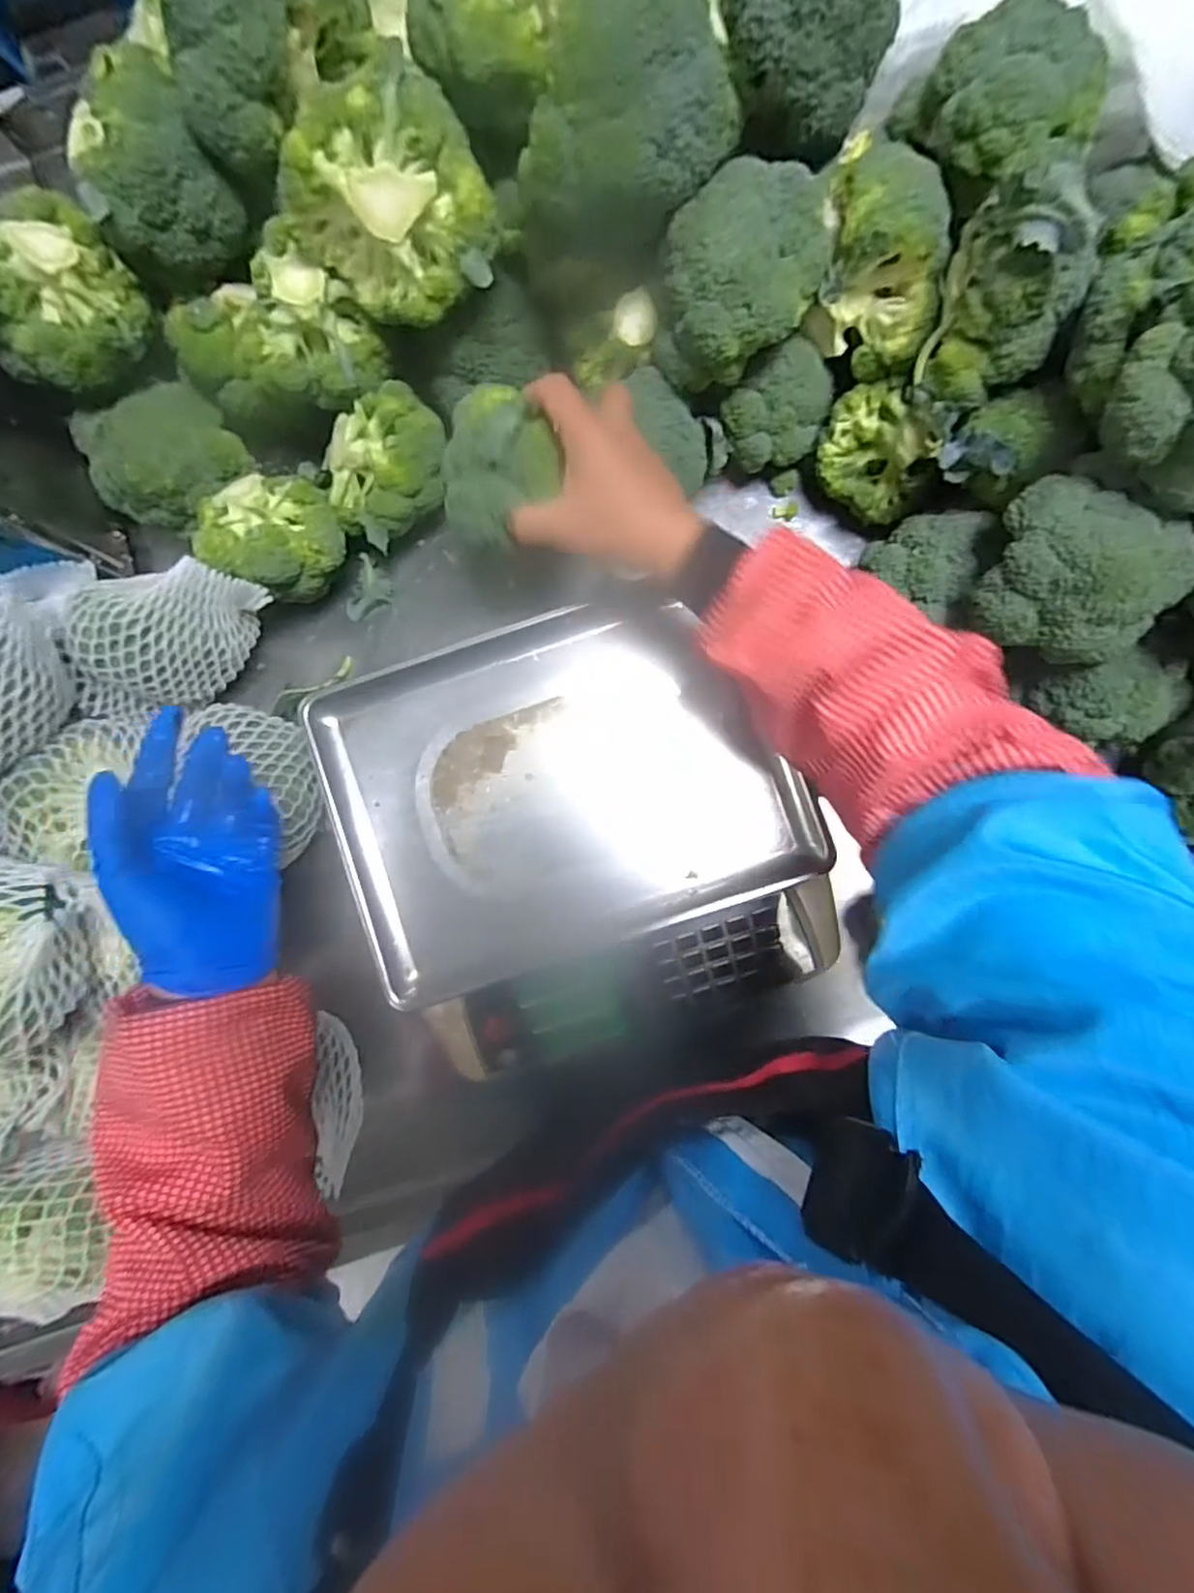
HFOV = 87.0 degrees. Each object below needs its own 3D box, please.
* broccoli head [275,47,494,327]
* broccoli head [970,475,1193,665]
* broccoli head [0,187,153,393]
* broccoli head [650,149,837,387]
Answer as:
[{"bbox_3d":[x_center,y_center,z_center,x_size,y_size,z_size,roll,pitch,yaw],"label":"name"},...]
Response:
[{"bbox_3d":[-0.143,-0.409,0.441,0.134,0.082,0.128,-2,129,-3],"label":"broccoli head"},{"bbox_3d":[0.334,-0.148,0.428,0.124,0.082,0.095,15,89,3],"label":"broccoli head"},{"bbox_3d":[-0.406,-0.370,0.458,0.108,0.087,0.107,0,88,3],"label":"broccoli head"},{"bbox_3d":[0.107,-0.377,0.461,0.110,0.090,0.107,15,89,3],"label":"broccoli head"}]

